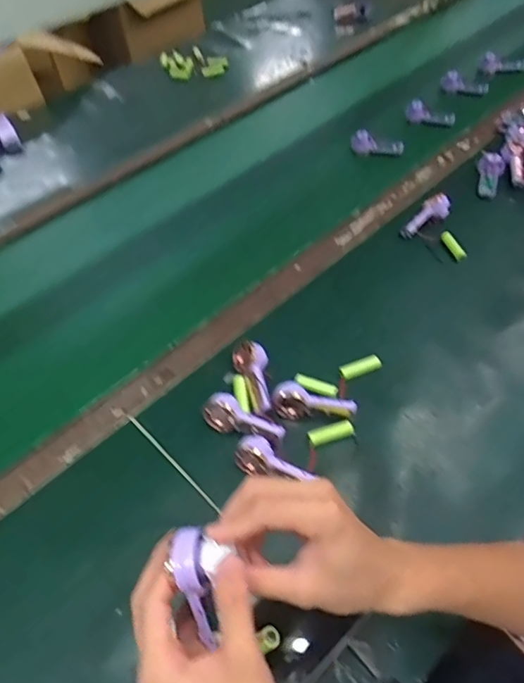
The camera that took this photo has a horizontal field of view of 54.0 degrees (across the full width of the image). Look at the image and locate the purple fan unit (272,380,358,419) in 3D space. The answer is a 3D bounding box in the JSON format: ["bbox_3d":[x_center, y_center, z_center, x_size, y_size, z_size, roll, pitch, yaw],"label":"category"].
[{"bbox_3d":[0.061,0.068,0.601,0.095,0.034,0.035,2,51,5],"label":"purple fan unit"}]

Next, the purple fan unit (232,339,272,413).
[{"bbox_3d":[-0.011,0.040,0.627,0.040,0.026,0.092,-9,51,-4],"label":"purple fan unit"}]

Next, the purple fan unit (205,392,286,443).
[{"bbox_3d":[-0.021,0.091,0.589,0.094,0.037,0.032,20,55,19],"label":"purple fan unit"}]

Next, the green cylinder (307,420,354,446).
[{"bbox_3d":[0.079,0.104,0.587,0.051,0.012,0.018,-14,51,-8],"label":"green cylinder"}]

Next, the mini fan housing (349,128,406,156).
[{"bbox_3d":[0.216,-0.372,0.966,0.100,0.035,0.027,14,53,15],"label":"mini fan housing"}]

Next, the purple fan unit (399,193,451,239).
[{"bbox_3d":[0.256,-0.195,0.806,0.092,0.022,0.036,-41,57,-1],"label":"purple fan unit"}]

